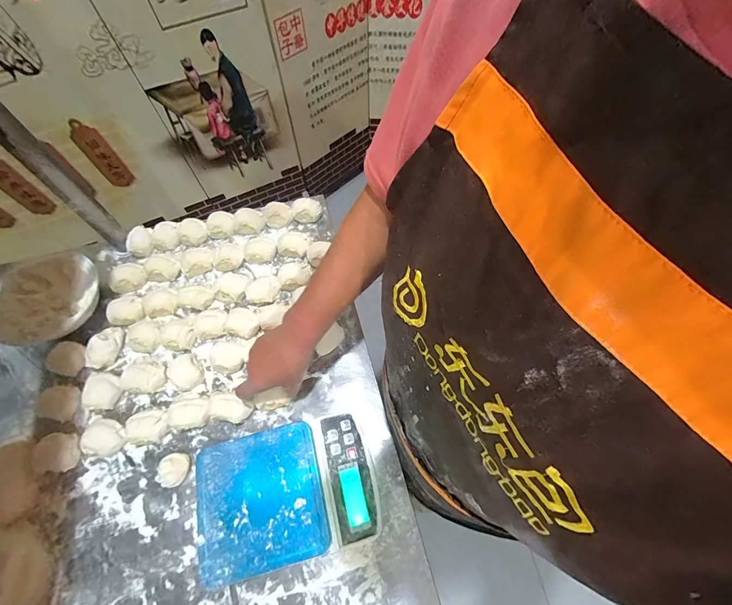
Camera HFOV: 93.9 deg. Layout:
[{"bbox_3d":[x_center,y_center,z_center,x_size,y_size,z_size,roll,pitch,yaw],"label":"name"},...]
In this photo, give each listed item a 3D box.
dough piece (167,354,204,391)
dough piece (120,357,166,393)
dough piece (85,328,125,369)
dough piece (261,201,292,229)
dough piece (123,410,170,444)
[{"bbox_3d":[-0.274,0.105,0.520,0.043,0.027,0.046,-1,63,1],"label":"dough piece"},{"bbox_3d":[-0.334,0.109,0.516,0.056,0.037,0.053,-1,63,1],"label":"dough piece"},{"bbox_3d":[-0.413,0.070,0.542,0.040,0.032,0.067,27,67,14],"label":"dough piece"},{"bbox_3d":[-0.174,-0.172,0.666,0.051,0.031,0.045,-23,65,-10],"label":"dough piece"},{"bbox_3d":[-0.306,0.175,0.481,0.047,0.029,0.037,-11,63,-4],"label":"dough piece"}]

